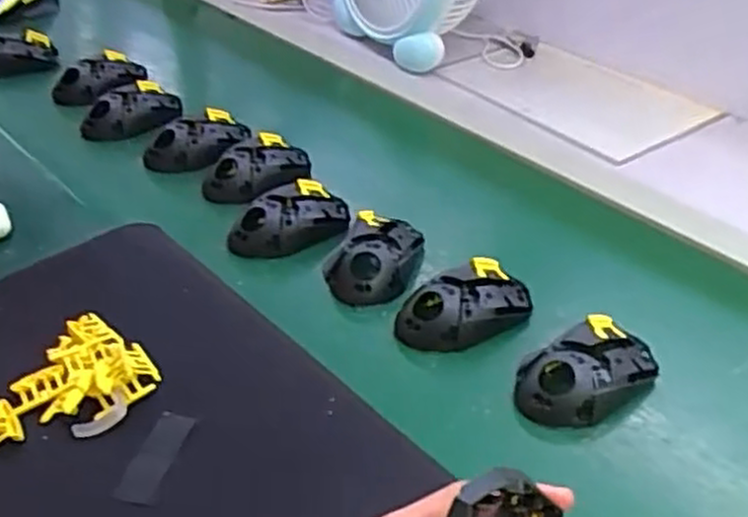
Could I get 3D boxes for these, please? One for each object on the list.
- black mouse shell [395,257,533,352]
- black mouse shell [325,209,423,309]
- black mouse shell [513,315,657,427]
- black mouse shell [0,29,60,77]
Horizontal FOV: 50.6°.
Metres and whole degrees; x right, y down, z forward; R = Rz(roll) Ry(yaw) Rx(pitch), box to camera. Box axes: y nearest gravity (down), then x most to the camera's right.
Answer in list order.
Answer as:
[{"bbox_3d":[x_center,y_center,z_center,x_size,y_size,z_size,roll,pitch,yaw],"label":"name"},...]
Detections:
[{"bbox_3d":[0.073,0.039,0.636,0.109,0.036,0.065,-16,41,-21],"label":"black mouse shell"},{"bbox_3d":[0.001,-0.002,0.686,0.075,0.034,0.101,7,38,7],"label":"black mouse shell"},{"bbox_3d":[0.158,0.082,0.581,0.110,0.032,0.067,-23,44,-28],"label":"black mouse shell"},{"bbox_3d":[-0.454,-0.251,0.985,0.110,0.039,0.075,-11,39,-18],"label":"black mouse shell"}]

